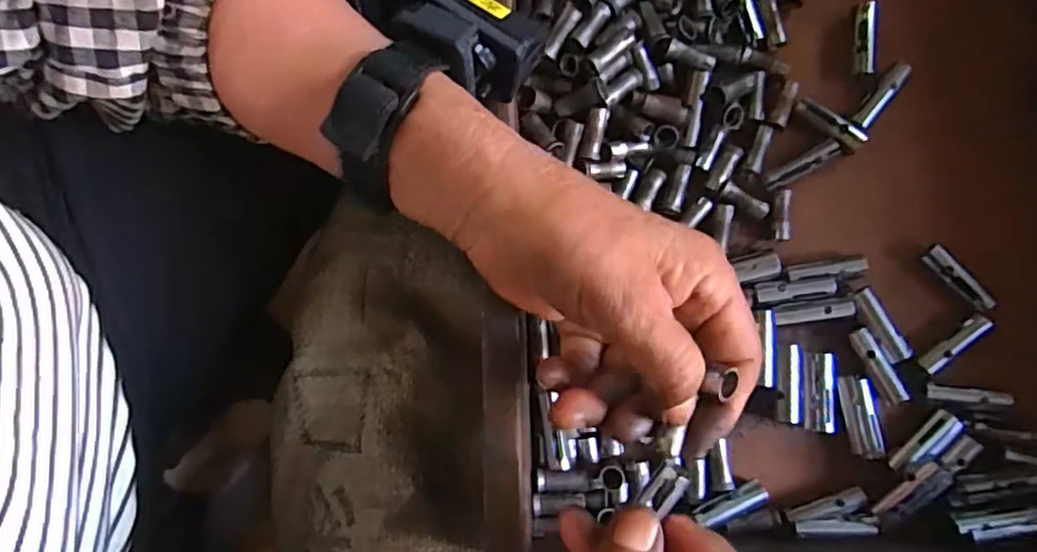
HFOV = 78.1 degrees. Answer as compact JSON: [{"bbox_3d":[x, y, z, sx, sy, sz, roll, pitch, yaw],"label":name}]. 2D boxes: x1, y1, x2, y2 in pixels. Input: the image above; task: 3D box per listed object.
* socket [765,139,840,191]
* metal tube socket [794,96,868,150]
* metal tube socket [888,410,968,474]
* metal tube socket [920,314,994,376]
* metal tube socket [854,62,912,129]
[{"bbox_3d":[0.141,-0.055,0.315,0.040,0.007,0.008,-26,79,-5],"label":"socket"},{"bbox_3d":[0.154,-0.075,0.317,0.036,0.008,0.009,40,82,8],"label":"metal tube socket"},{"bbox_3d":[0.188,0.077,0.296,0.037,0.008,0.013,-41,81,-7],"label":"metal tube socket"},{"bbox_3d":[0.203,0.031,0.297,0.037,0.007,0.008,-36,80,-6],"label":"metal tube socket"},{"bbox_3d":[0.178,-0.087,0.315,0.009,0.011,0.038,38,81,8],"label":"metal tube socket"}]

